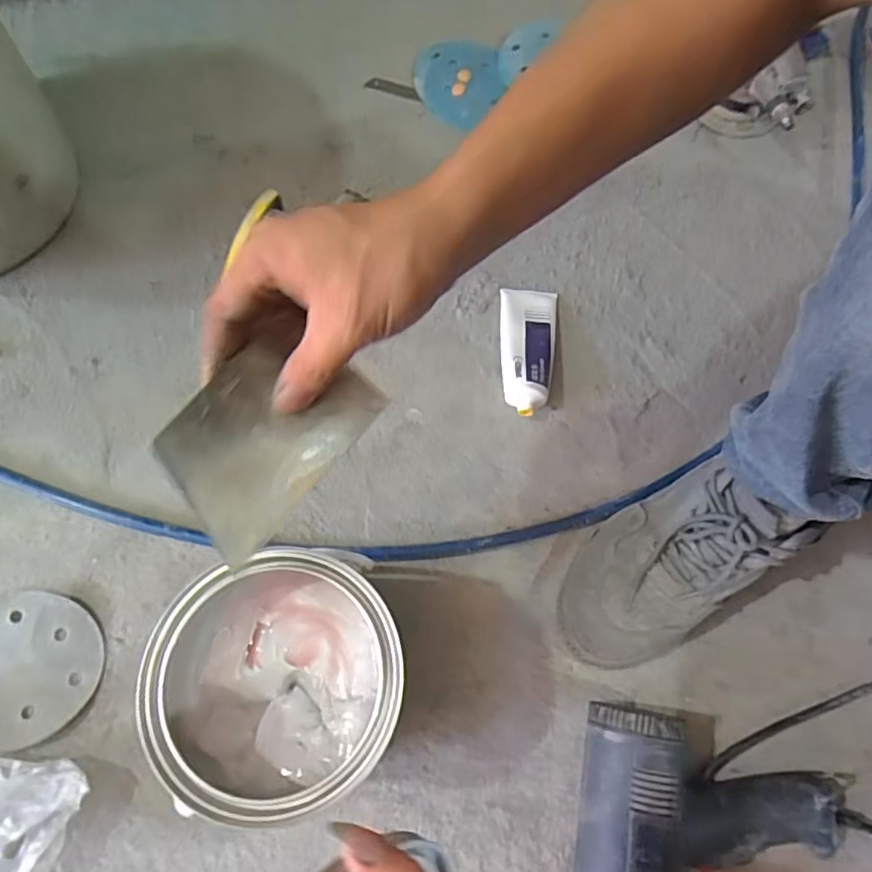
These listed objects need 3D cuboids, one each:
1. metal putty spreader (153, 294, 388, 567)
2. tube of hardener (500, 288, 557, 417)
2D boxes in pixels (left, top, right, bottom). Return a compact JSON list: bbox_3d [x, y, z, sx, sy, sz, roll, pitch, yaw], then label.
[{"bbox_3d":[-0.085,-0.003,0.296,0.073,0.005,0.108,46,74,-17],"label":"metal putty spreader"},{"bbox_3d":[0.092,-0.086,0.586,0.056,0.035,0.141,3,69,0],"label":"tube of hardener"}]

